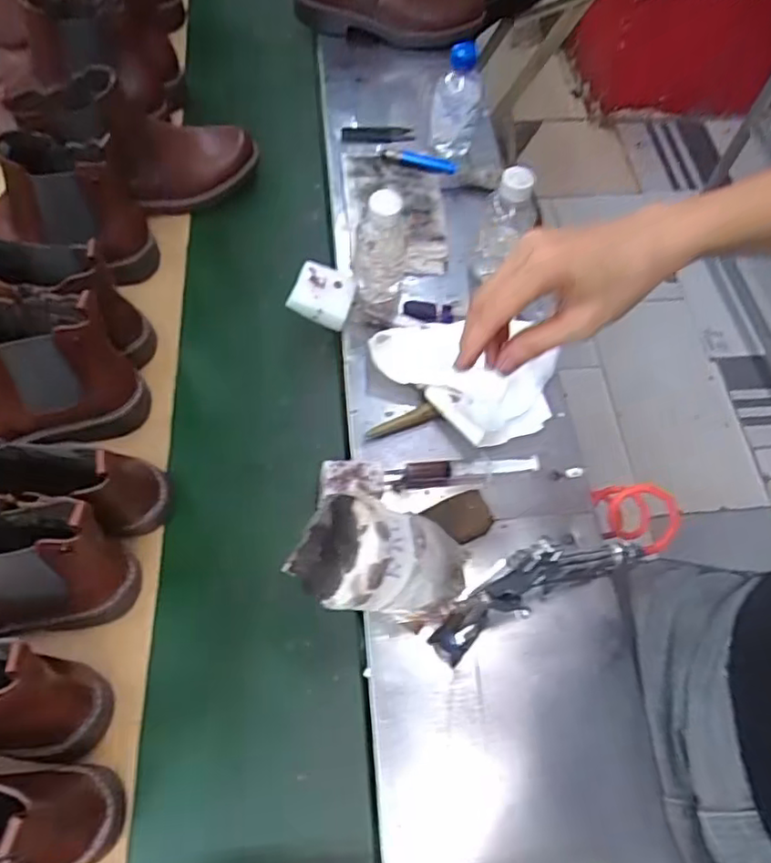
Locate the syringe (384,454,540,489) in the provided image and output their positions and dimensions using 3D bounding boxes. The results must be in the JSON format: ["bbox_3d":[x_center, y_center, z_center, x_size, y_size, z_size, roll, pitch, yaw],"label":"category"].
[{"bbox_3d":[0.076,0.038,0.600,0.148,0.022,0.021,-5,63,-5],"label":"syringe"}]

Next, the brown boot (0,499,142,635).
[{"bbox_3d":[-0.344,0.114,0.498,0.246,0.167,0.077,0,63,-2],"label":"brown boot"}]

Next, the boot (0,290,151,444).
[{"bbox_3d":[-0.369,-0.046,0.577,0.243,0.146,0.088,-8,63,-7],"label":"boot"}]

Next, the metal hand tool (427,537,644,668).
[{"bbox_3d":[0.133,0.123,0.519,0.205,0.097,0.047,-25,66,-15],"label":"metal hand tool"}]

